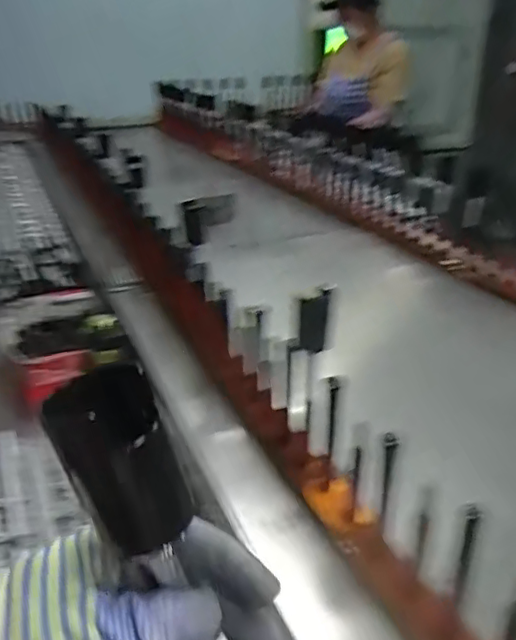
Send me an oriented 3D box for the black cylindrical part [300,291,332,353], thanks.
[{"bbox_3d":[0.061,0.003,0.650,0.032,0.072,0.021,3,24,5],"label":"black cylindrical part"}]

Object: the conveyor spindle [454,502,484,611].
[{"bbox_3d":[0.167,0.192,0.483,0.014,0.113,0.020,13,27,25],"label":"conveyor spindle"}]

